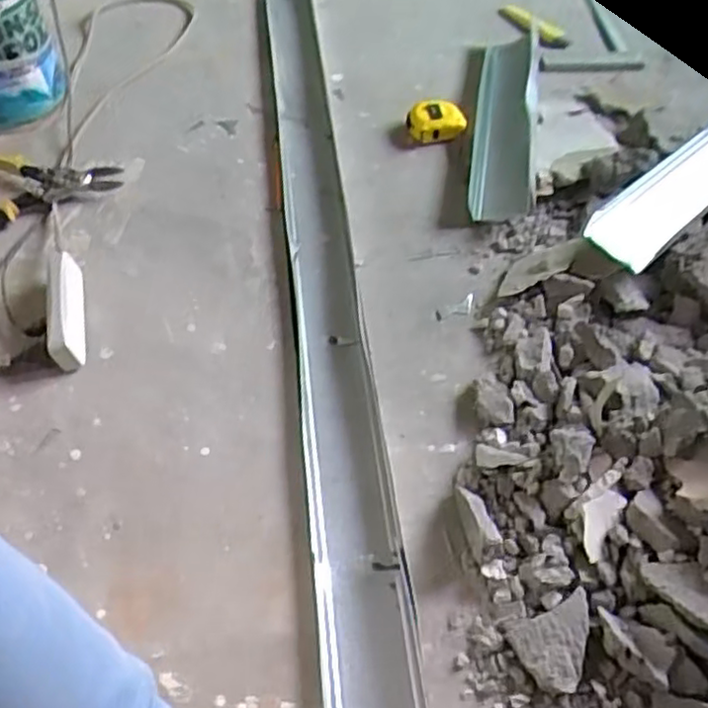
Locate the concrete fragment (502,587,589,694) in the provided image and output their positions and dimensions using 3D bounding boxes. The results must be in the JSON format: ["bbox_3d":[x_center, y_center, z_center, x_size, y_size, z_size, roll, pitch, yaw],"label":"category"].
[{"bbox_3d":[0.158,0.223,0.543,0.068,0.011,0.059,-25,58,2],"label":"concrete fragment"}]

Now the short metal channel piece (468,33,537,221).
[{"bbox_3d":[0.220,-0.345,1.031,0.087,0.032,0.460,8,50,7],"label":"short metal channel piece"}]

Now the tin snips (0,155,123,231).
[{"bbox_3d":[-0.417,-0.208,0.912,0.219,0.030,0.162,0,51,0],"label":"tin snips"}]

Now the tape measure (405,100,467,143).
[{"bbox_3d":[0.118,-0.333,1.016,0.083,0.032,0.070,1,49,2],"label":"tape measure"}]

